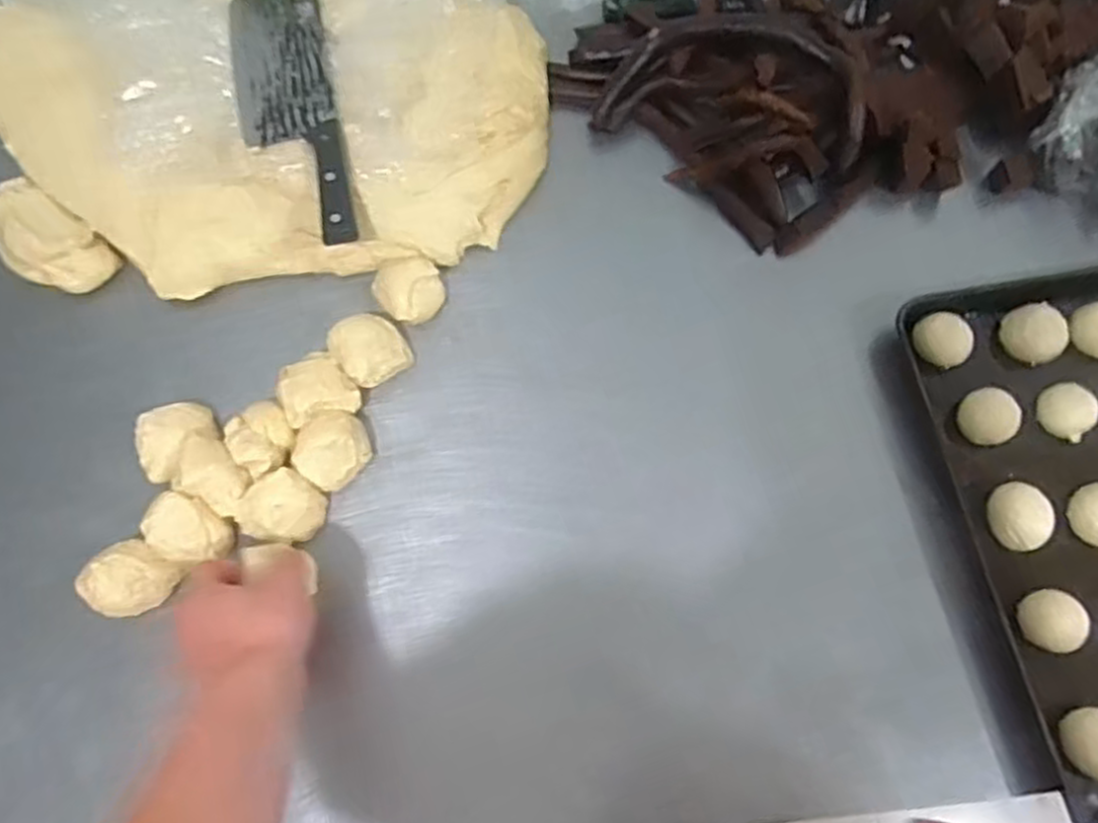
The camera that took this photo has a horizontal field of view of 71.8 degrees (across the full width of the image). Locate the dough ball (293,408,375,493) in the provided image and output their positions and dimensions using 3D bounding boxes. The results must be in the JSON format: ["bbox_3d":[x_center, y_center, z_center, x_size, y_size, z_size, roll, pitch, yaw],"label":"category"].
[{"bbox_3d":[-0.172,0.029,0.600,0.054,0.030,0.059,-1,68,1],"label":"dough ball"}]

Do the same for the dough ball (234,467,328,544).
[{"bbox_3d":[-0.205,0.074,0.581,0.053,0.031,0.055,0,71,0],"label":"dough ball"}]

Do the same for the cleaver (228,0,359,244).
[{"bbox_3d":[-0.226,-0.266,0.654,0.084,0.017,0.282,-13,71,-4],"label":"cleaver"}]

